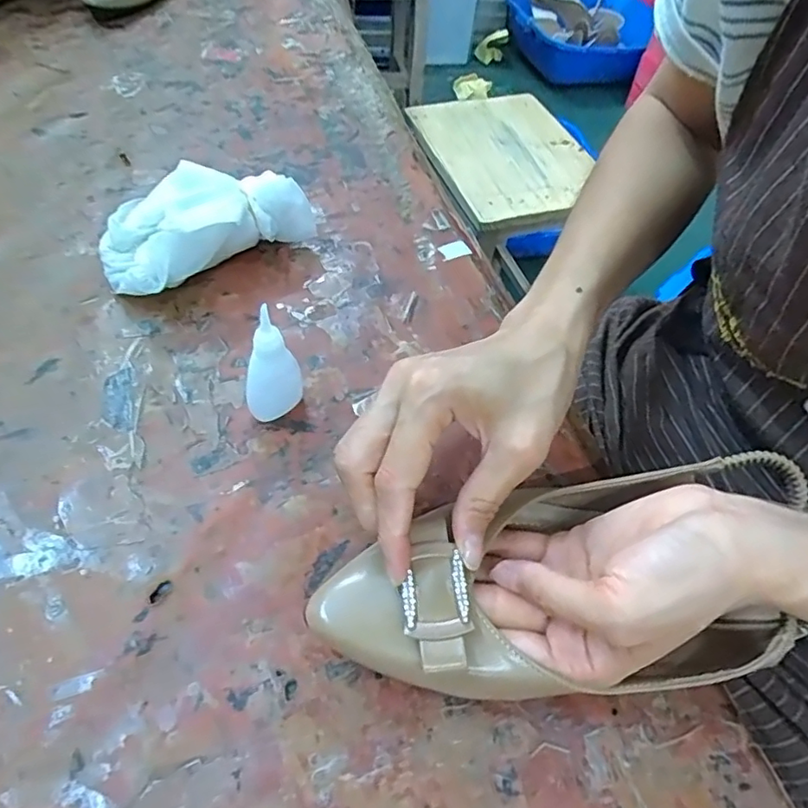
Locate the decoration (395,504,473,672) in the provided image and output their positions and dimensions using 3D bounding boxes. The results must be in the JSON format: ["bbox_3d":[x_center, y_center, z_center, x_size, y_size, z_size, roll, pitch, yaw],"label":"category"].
[{"bbox_3d":[0.013,0.077,0.240,0.028,0.008,0.064,0,60,-5],"label":"decoration"}]

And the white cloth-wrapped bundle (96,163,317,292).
[{"bbox_3d":[-0.135,-0.125,0.386,0.143,0.061,0.073,-30,62,-24],"label":"white cloth-wrapped bundle"}]

